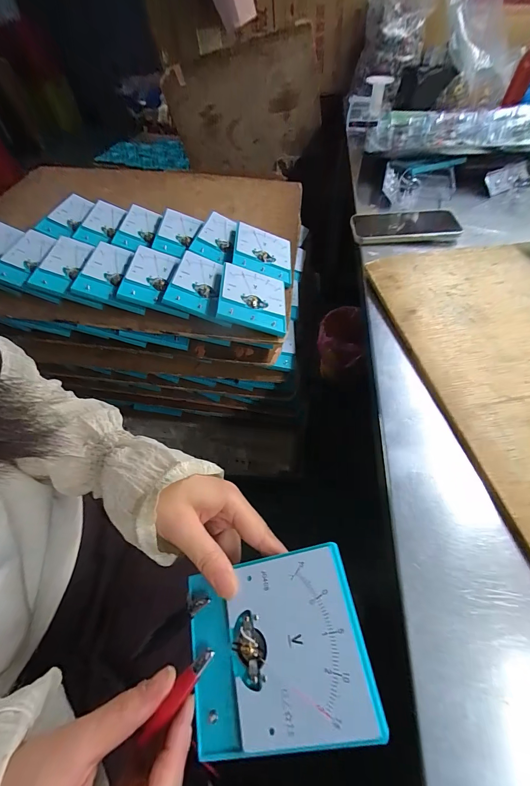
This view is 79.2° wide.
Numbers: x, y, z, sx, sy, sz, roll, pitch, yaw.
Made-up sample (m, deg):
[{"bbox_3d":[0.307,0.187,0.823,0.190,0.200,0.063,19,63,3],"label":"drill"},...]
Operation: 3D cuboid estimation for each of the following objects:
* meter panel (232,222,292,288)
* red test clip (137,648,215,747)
[{"bbox_3d":[-0.002,-0.226,0.516,0.098,0.009,0.109,13,60,-18],"label":"meter panel"},{"bbox_3d":[-0.055,0.191,0.202,0.011,0.006,0.058,34,62,25],"label":"red test clip"}]

